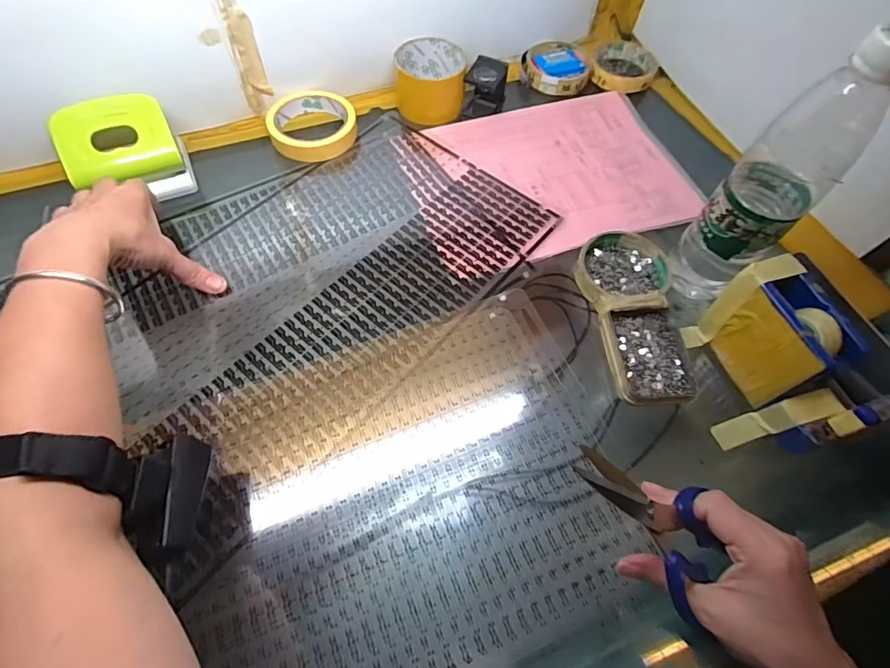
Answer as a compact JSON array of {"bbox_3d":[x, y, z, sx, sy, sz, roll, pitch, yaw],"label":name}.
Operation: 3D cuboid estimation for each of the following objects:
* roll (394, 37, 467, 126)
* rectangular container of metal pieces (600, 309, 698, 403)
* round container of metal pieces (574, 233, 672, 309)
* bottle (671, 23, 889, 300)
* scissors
[{"bbox_3d":[-0.018,-0.292,0.530,0.076,0.049,0.079,1,62,-2],"label":"roll"},{"bbox_3d":[0.173,0.018,0.392,0.066,0.016,0.088,0,62,-3],"label":"rectangular container of metal pieces"},{"bbox_3d":[0.165,-0.056,0.427,0.084,0.018,0.090,1,62,-2],"label":"round container of metal pieces"},{"bbox_3d":[0.242,-0.106,0.345,0.063,0.218,0.063,-38,70,-21],"label":"bottle"},{"bbox_3d":[0.116,0.105,0.264,0.136,0.010,0.071,40,60,-26],"label":"scissors"}]

